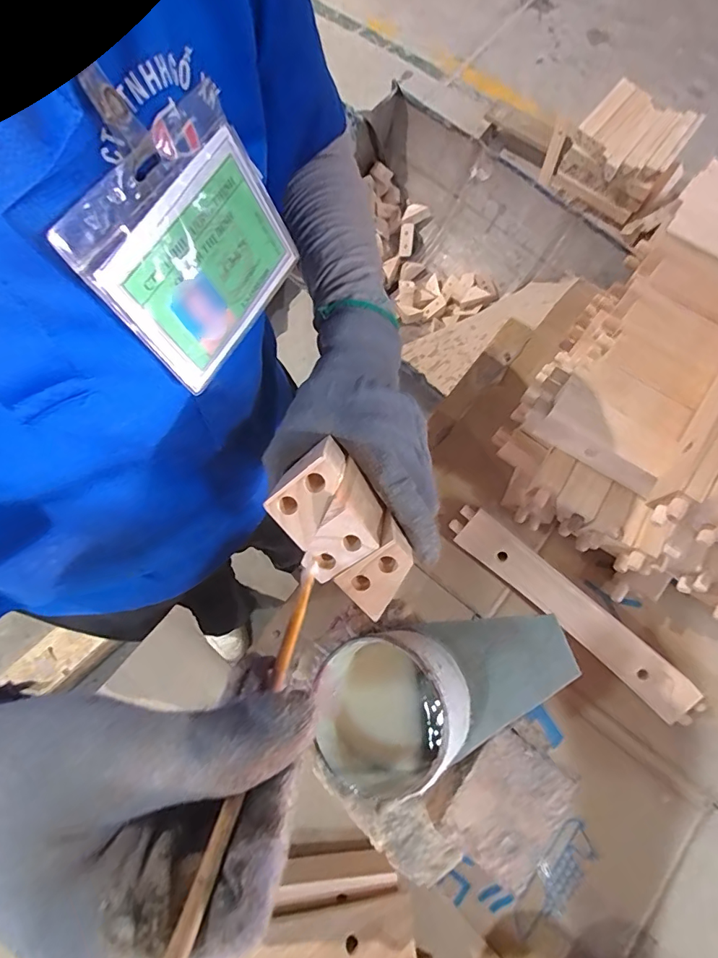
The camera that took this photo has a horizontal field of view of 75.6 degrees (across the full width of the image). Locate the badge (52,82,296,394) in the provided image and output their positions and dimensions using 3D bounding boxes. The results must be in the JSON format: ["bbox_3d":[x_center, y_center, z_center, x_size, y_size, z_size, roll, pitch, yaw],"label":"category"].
[{"bbox_3d":[-0.070,-0.101,0.207,0.006,0.084,0.097,16,66,32],"label":"badge"}]

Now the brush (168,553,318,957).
[{"bbox_3d":[-0.036,0.086,0.151,0.010,0.198,0.009,11,118,3],"label":"brush"}]

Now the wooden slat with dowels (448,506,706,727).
[{"bbox_3d":[0.203,0.124,0.448,0.265,0.029,0.043,42,77,11],"label":"wooden slat with dowels"}]

